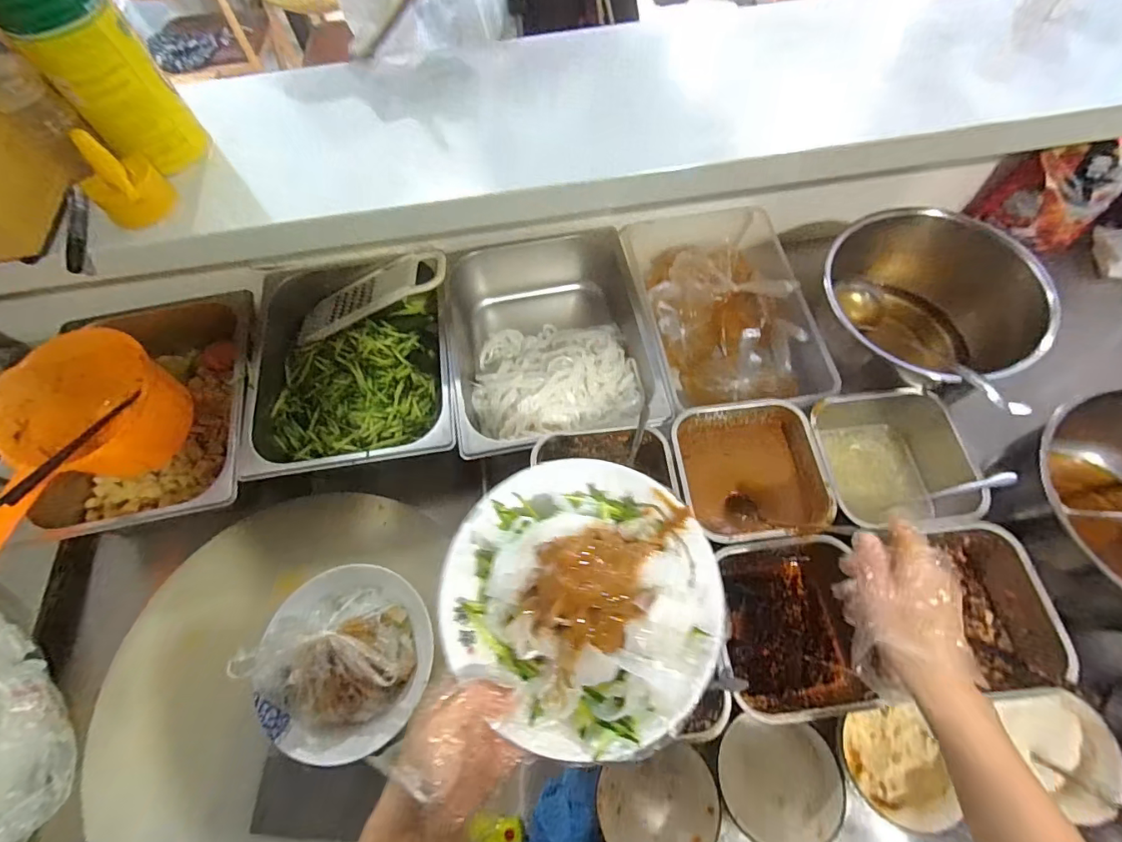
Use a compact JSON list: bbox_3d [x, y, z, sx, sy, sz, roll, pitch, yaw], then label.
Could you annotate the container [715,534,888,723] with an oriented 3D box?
[{"bbox_3d":[0.240,0.211,0.518,0.150,0.093,0.167,-3,63,2],"label":"container"}]

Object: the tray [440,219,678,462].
[{"bbox_3d":[-0.015,-0.099,0.704,0.264,0.108,0.322,-9,63,-2],"label":"tray"}]

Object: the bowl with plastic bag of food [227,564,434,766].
[{"bbox_3d":[-0.228,0.251,0.530,0.171,0.086,0.178,-1,63,2],"label":"bowl with plastic bag of food"}]

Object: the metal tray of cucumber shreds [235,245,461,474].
[{"bbox_3d":[-0.279,-0.078,0.683,0.268,0.088,0.315,-8,63,-1],"label":"metal tray of cucumber shreds"}]

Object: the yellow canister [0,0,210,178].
[{"bbox_3d":[-0.484,-0.374,0.515,0.099,0.193,0.116,-38,68,-15],"label":"yellow canister"}]

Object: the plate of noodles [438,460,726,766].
[{"bbox_3d":[0.014,0.110,0.333,0.191,0.061,0.174,-1,63,2],"label":"plate of noodles"}]

